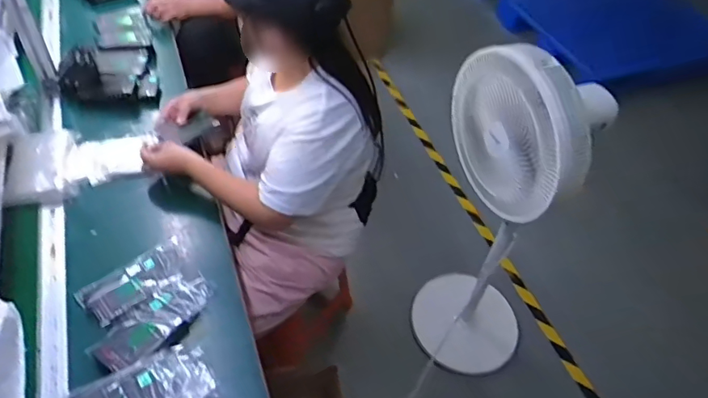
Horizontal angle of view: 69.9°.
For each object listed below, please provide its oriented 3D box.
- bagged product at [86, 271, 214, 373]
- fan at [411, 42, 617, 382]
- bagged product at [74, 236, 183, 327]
[{"bbox_3d":[-0.347,0.213,0.898,0.095,0.025,0.218,35,55,22],"label":"bagged product"},{"bbox_3d":[0.405,0.086,1.313,0.337,1.054,0.325,-12,52,-15],"label":"fan"},{"bbox_3d":[-0.404,0.156,0.946,0.191,0.018,0.100,-29,58,-27],"label":"bagged product"}]

